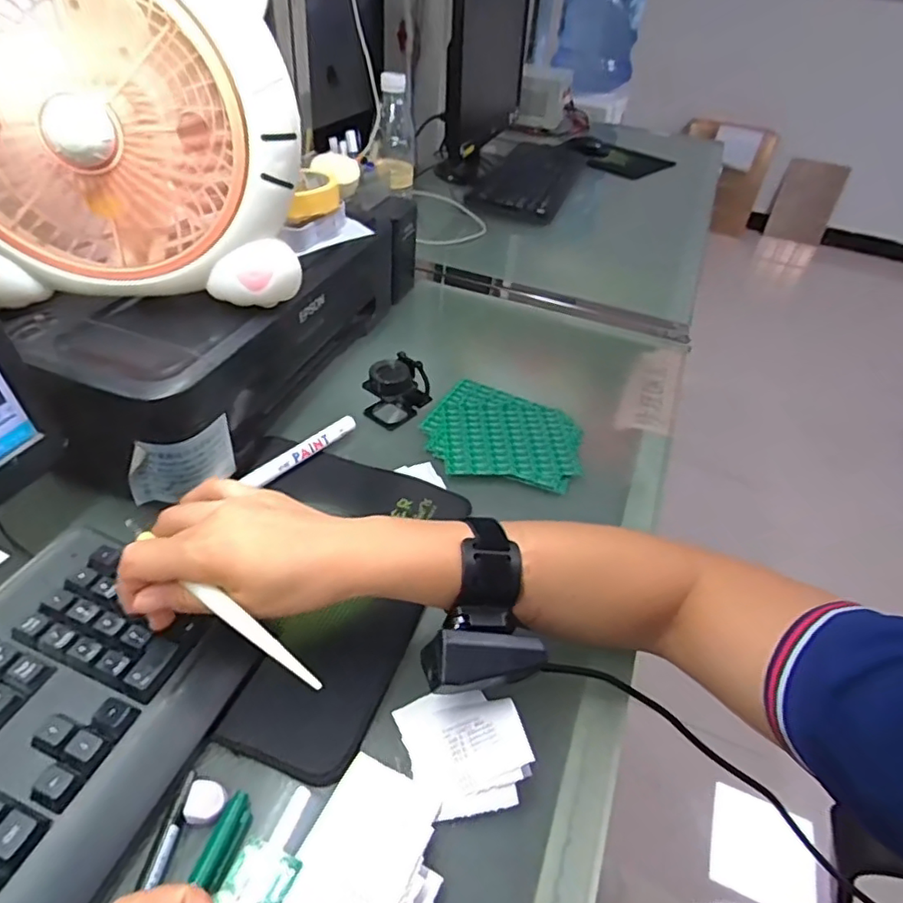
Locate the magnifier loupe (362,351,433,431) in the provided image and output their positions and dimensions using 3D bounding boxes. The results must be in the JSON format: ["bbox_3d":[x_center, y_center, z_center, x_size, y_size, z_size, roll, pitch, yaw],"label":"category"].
[{"bbox_3d":[-0.053,-0.066,0.594,0.040,0.053,0.064,26,44,21],"label":"magnifier loupe"}]

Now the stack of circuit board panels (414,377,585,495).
[{"bbox_3d":[0.052,-0.019,0.594,0.149,0.007,0.138,10,41,5],"label":"stack of circuit board panels"}]

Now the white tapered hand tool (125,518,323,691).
[{"bbox_3d":[-0.126,0.079,0.320,0.150,0.006,0.009,32,46,19],"label":"white tapered hand tool"}]

